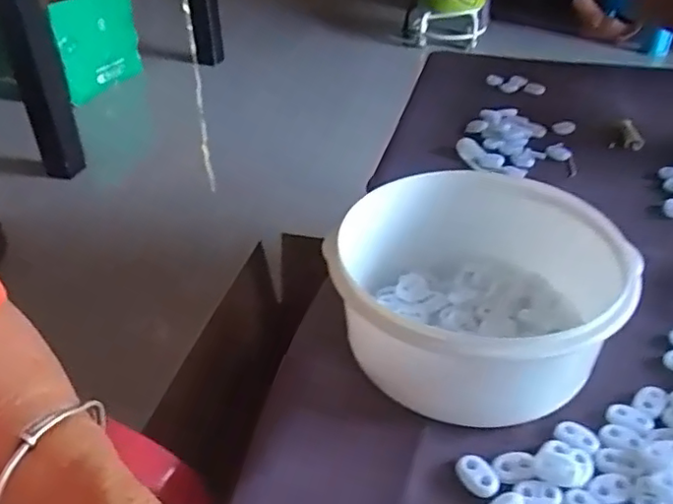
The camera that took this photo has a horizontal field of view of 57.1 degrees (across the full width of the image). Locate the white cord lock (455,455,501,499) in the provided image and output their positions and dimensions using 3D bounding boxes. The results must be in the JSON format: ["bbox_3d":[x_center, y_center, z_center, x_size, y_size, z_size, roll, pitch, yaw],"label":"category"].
[{"bbox_3d":[0.069,0.110,0.306,0.015,0.005,0.023,-26,43,-29],"label":"white cord lock"}]

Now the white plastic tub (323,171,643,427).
[{"bbox_3d":[0.088,0.025,0.358,0.161,0.071,0.149,-1,36,1],"label":"white plastic tub"}]

